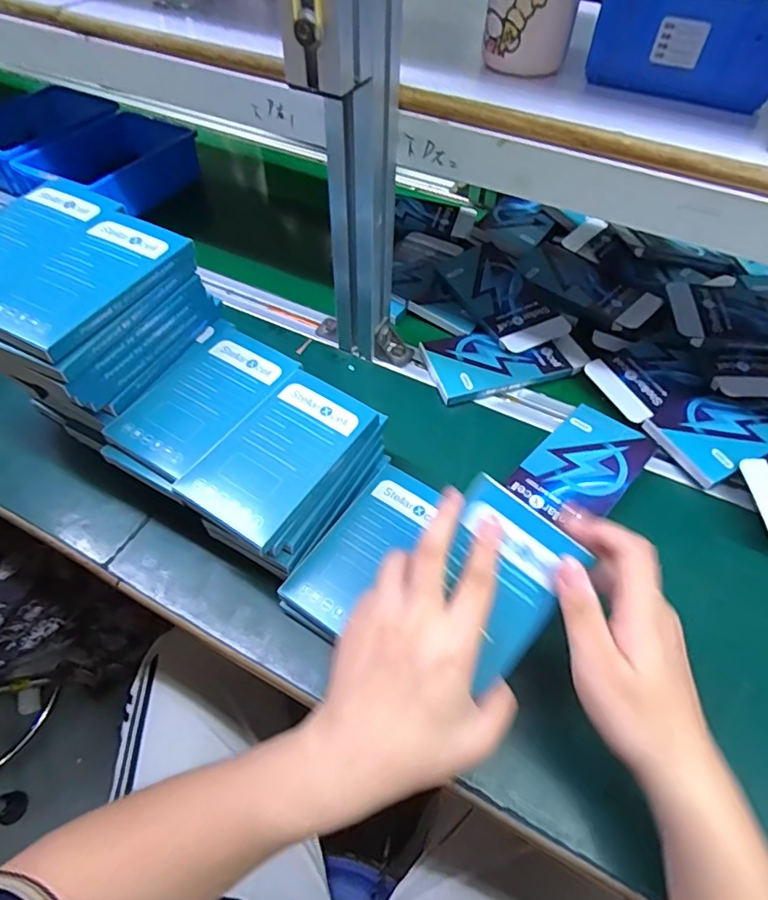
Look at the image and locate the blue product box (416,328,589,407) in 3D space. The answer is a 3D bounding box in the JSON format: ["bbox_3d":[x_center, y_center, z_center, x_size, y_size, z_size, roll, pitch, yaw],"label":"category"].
[{"bbox_3d":[0.117,-0.091,0.526,0.145,0.020,0.075,-13,55,-10],"label":"blue product box"}]

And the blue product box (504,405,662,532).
[{"bbox_3d":[0.167,0.016,0.449,0.077,0.018,0.121,36,61,23],"label":"blue product box"}]

